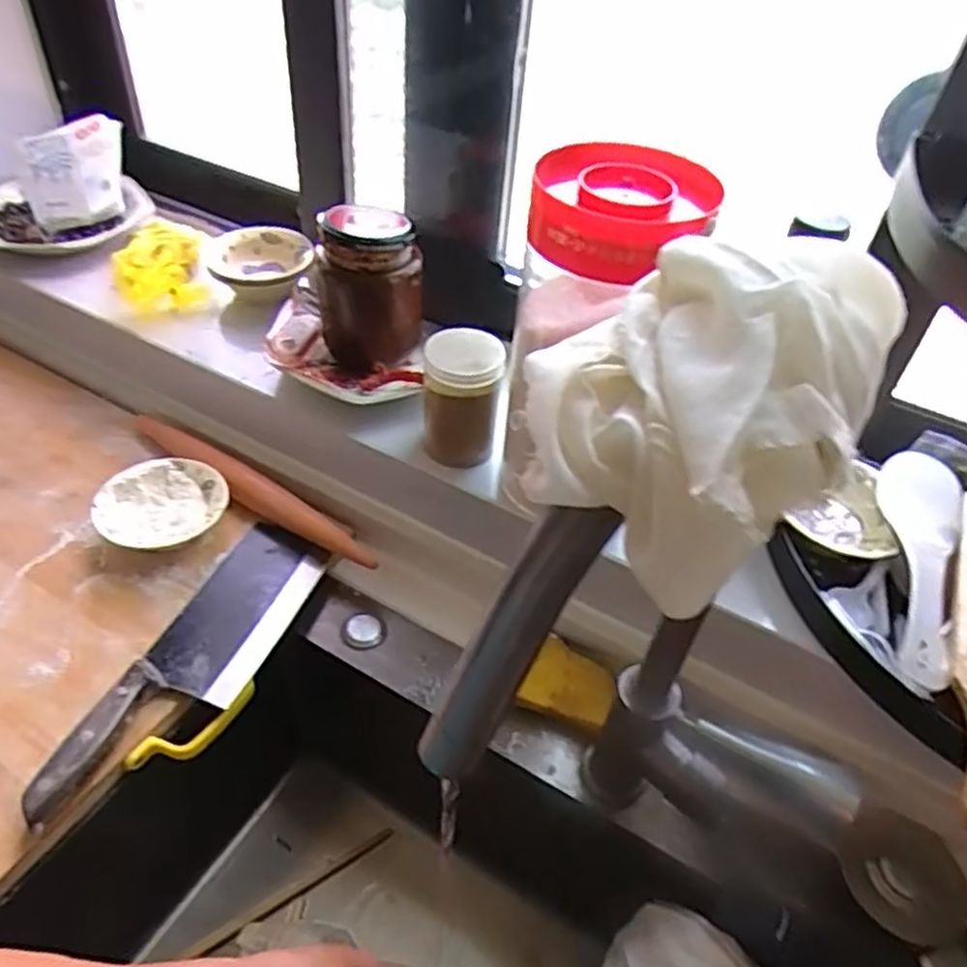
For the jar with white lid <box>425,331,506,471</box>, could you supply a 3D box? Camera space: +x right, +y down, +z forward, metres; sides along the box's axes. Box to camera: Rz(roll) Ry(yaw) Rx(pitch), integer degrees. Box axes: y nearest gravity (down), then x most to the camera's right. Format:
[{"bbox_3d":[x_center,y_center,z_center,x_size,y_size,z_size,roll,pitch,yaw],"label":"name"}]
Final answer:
[{"bbox_3d":[-0.019,-0.068,0.616,0.061,0.113,0.055,3,43,-4],"label":"jar with white lid"}]

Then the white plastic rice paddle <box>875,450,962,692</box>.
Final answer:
[{"bbox_3d":[0.314,0.044,0.529,0.063,0.019,0.211,23,46,17],"label":"white plastic rice paddle"}]

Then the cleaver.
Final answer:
[{"bbox_3d":[-0.221,0.130,0.566,0.084,0.024,0.283,17,44,11],"label":"cleaver"}]

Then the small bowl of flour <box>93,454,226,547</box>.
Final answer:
[{"bbox_3d":[-0.291,0.025,0.666,0.109,0.036,0.105,3,43,-3],"label":"small bowl of flour"}]

